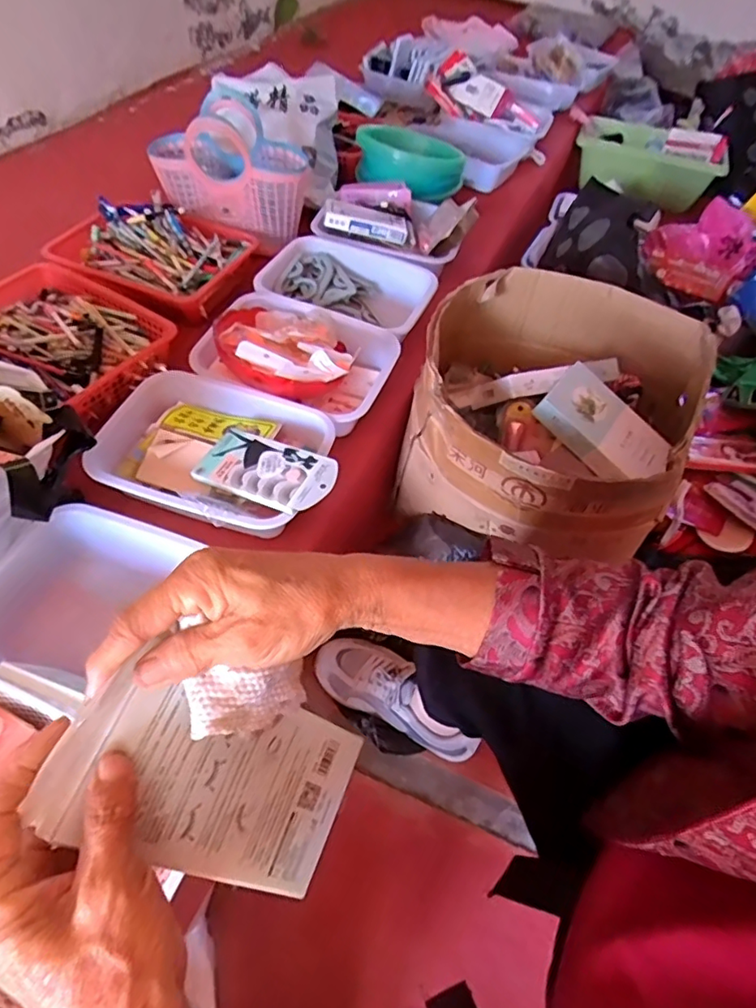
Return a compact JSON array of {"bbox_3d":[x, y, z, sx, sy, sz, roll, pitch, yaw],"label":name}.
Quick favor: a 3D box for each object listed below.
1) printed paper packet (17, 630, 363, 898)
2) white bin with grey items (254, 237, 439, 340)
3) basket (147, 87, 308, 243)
[{"bbox_3d":[-0.081,0.144,0.289,0.010,0.165,0.090,-8,51,45],"label":"printed paper packet"},{"bbox_3d":[-0.054,-0.370,0.981,0.289,0.105,0.220,23,55,13],"label":"white bin with grey items"},{"bbox_3d":[-0.282,-0.639,1.036,0.293,0.194,0.147,13,53,6],"label":"basket"}]

